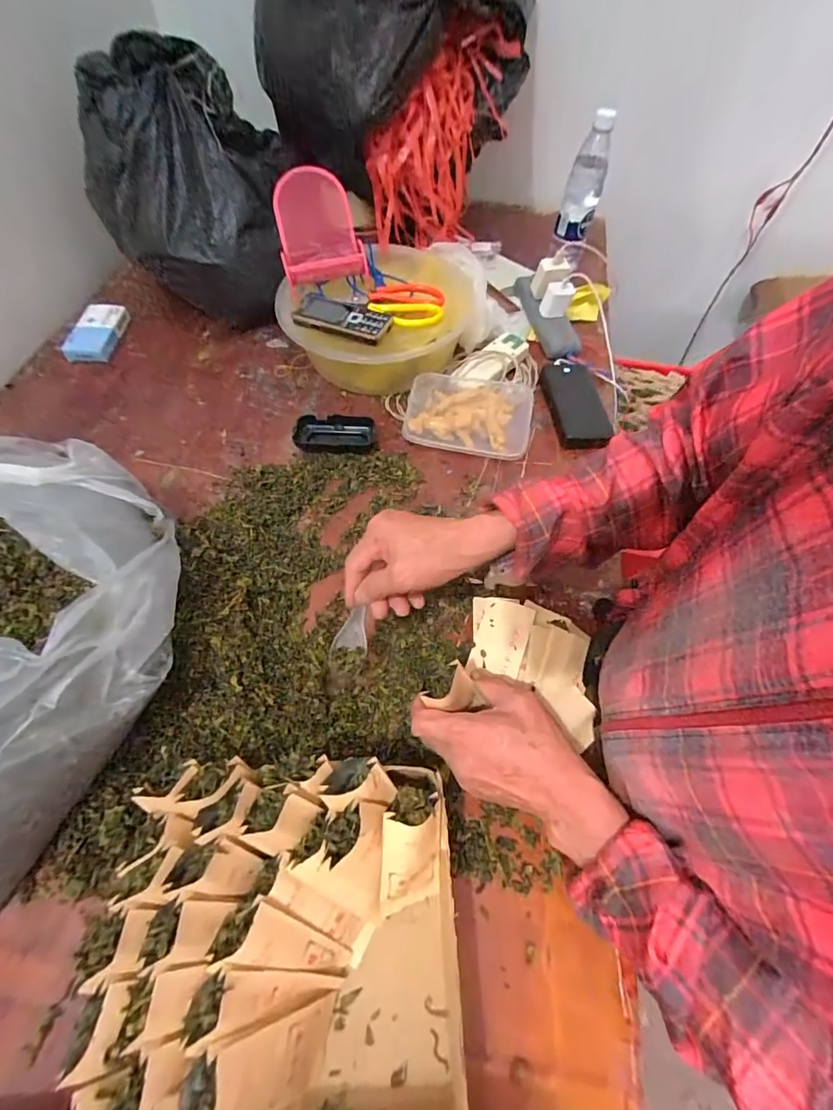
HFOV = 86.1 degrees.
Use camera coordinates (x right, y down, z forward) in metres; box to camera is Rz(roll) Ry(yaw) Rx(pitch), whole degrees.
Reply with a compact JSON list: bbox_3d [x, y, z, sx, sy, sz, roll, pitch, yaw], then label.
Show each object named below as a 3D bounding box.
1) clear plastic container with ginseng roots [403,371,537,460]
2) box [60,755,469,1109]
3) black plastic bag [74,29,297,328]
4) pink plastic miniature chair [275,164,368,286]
[{"bbox_3d":[0.073,-0.197,0.634,0.178,0.042,0.133,10,60,3],"label":"clear plastic container with ginseng roots"},{"bbox_3d":[-0.084,0.279,0.325,0.227,0.110,0.224,1,60,-2],"label":"box"},{"bbox_3d":[-0.345,-0.562,0.707,0.270,0.280,0.216,9,60,3],"label":"black plastic bag"},{"bbox_3d":[-0.149,-0.493,0.656,0.118,0.086,0.163,-12,62,-9],"label":"pink plastic miniature chair"}]

